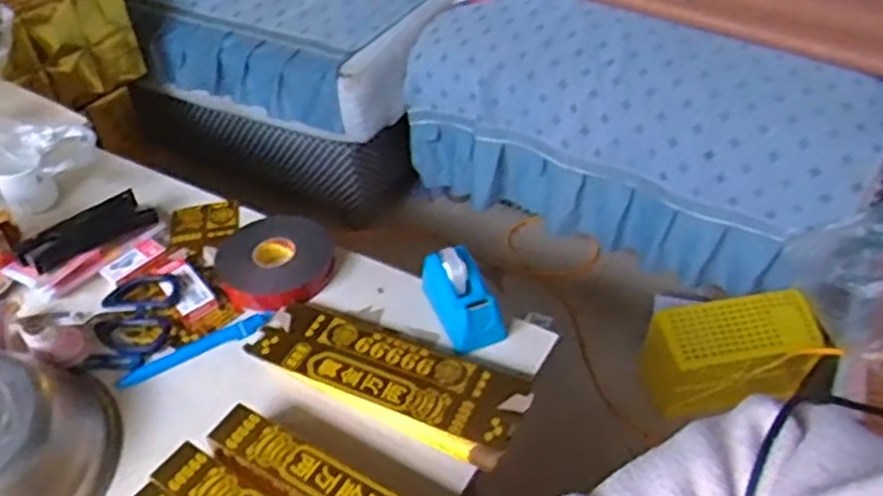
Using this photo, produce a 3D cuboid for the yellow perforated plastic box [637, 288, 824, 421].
[{"bbox_3d":[0.479,0.185,1.225,0.257,0.183,0.109,-5,43,-1],"label":"yellow perforated plastic box"}]

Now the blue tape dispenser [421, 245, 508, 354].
[{"bbox_3d":[0.023,0.050,0.764,0.055,0.061,0.112,-18,45,-15],"label":"blue tape dispenser"}]

